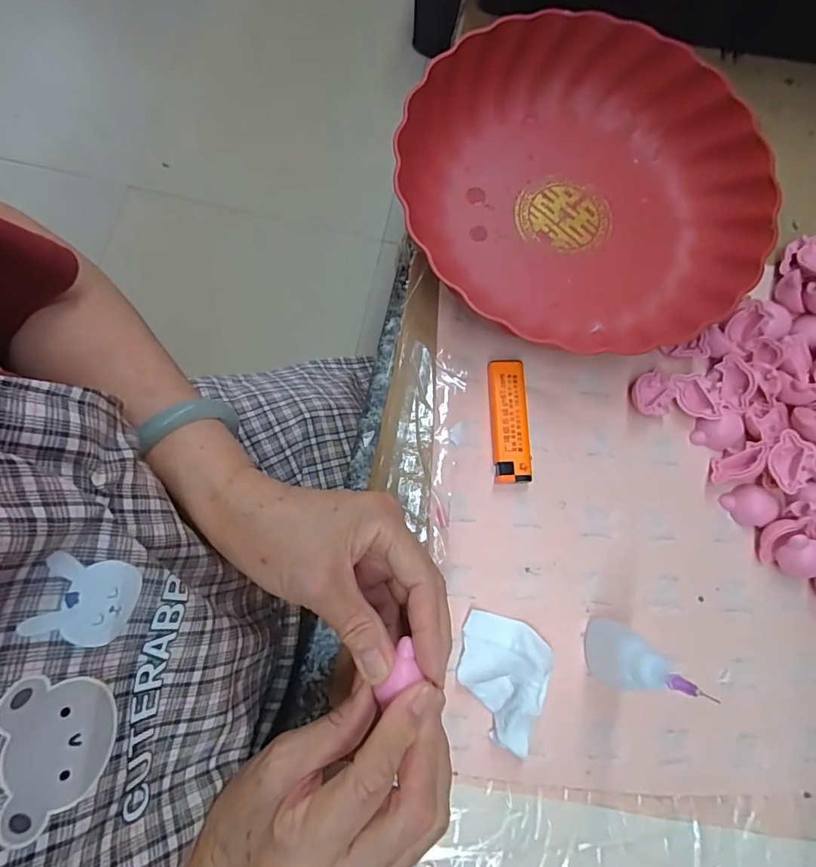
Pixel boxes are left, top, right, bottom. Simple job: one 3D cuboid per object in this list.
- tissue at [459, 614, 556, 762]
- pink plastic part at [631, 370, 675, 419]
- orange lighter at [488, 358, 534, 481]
[{"bbox_3d":[0.055,0.144,0.288,0.051,0.023,0.066,13,78,3],"label":"tissue"},{"bbox_3d":[0.165,-0.026,0.335,0.026,0.011,0.029,-9,78,-2],"label":"pink plastic part"},{"bbox_3d":[0.066,-0.008,0.326,0.024,0.013,0.080,-2,77,-1],"label":"orange lighter"}]

